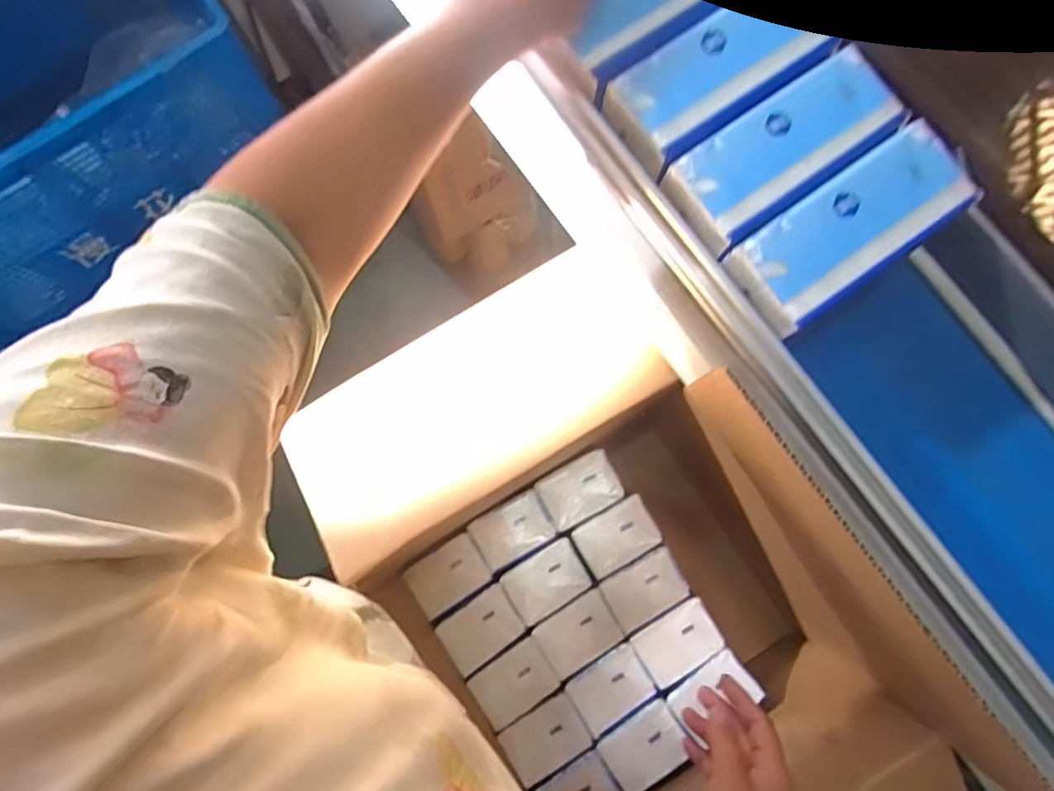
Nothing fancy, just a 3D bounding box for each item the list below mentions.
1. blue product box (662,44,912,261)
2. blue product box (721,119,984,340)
[{"bbox_3d":[0.159,-0.150,0.350,0.139,0.027,0.062,-34,81,-5],"label":"blue product box"},{"bbox_3d":[0.194,-0.101,0.338,0.142,0.025,0.061,-35,81,-5],"label":"blue product box"}]

